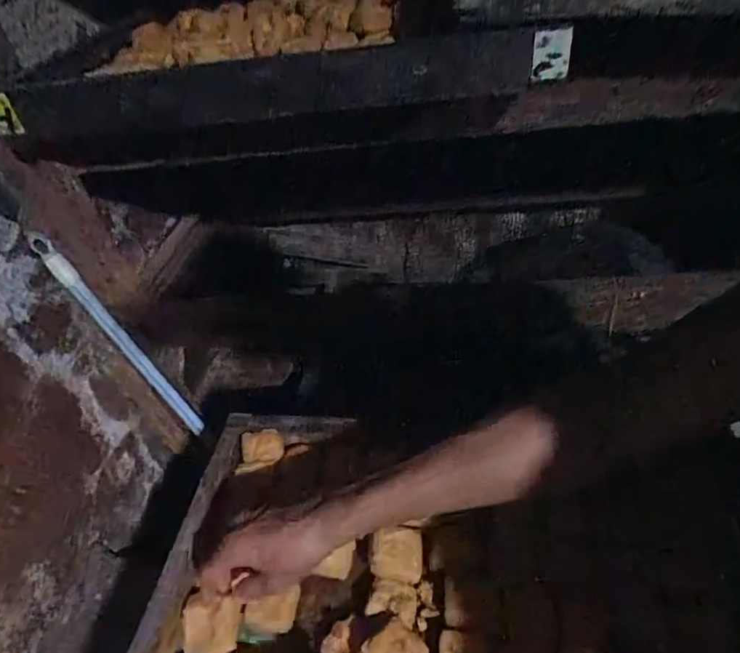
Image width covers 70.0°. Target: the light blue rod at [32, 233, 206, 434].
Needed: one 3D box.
[{"bbox_3d":[-0.375,0.022,0.802,0.030,0.372,0.021,-13,28,44],"label":"light blue rod"}]

